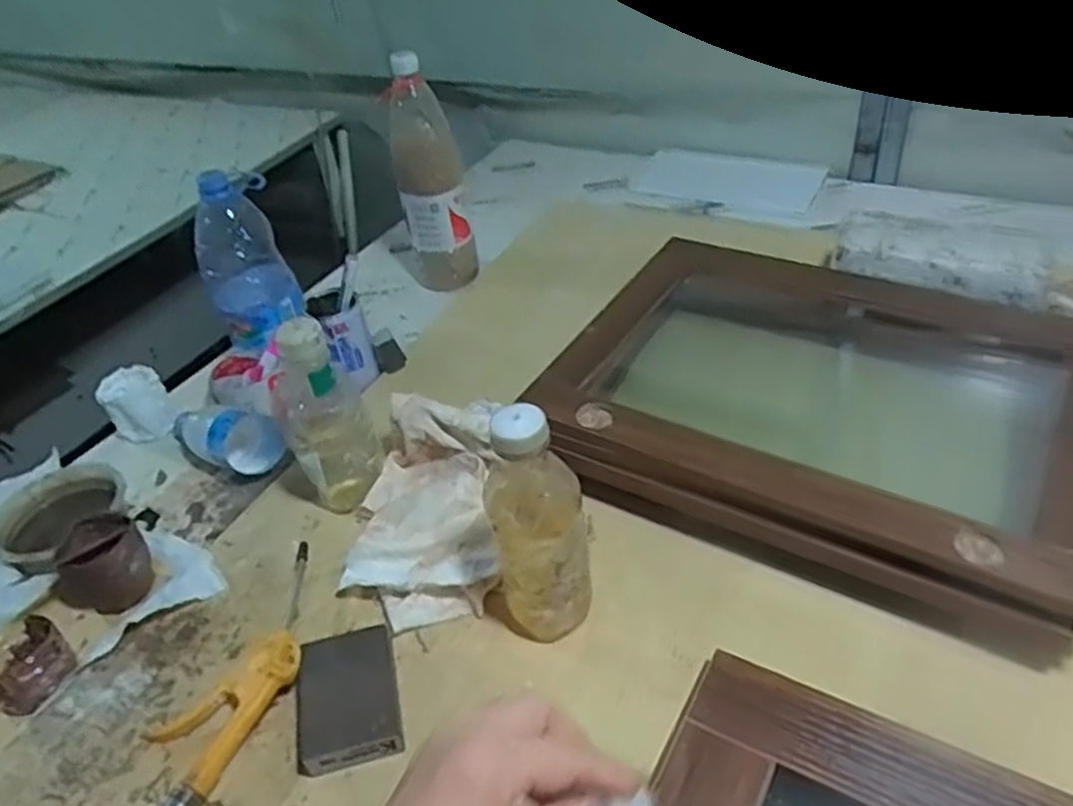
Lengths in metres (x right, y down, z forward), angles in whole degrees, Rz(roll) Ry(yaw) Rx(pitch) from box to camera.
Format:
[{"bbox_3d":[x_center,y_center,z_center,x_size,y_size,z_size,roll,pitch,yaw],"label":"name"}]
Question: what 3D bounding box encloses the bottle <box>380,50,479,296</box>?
[{"bbox_3d":[-0.138,-0.278,1.011,0.093,0.298,0.076,-11,41,-5],"label":"bottle"}]

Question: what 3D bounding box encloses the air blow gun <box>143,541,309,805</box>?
[{"bbox_3d":[-0.231,0.217,0.600,0.083,0.030,0.247,15,45,24],"label":"air blow gun"}]

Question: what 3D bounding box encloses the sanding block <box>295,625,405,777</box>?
[{"bbox_3d":[-0.143,0.220,0.582,0.075,0.021,0.102,-13,41,-7],"label":"sanding block"}]

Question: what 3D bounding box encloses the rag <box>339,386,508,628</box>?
[{"bbox_3d":[-0.100,0.091,0.692,0.140,0.083,0.205,-4,40,4],"label":"rag"}]

